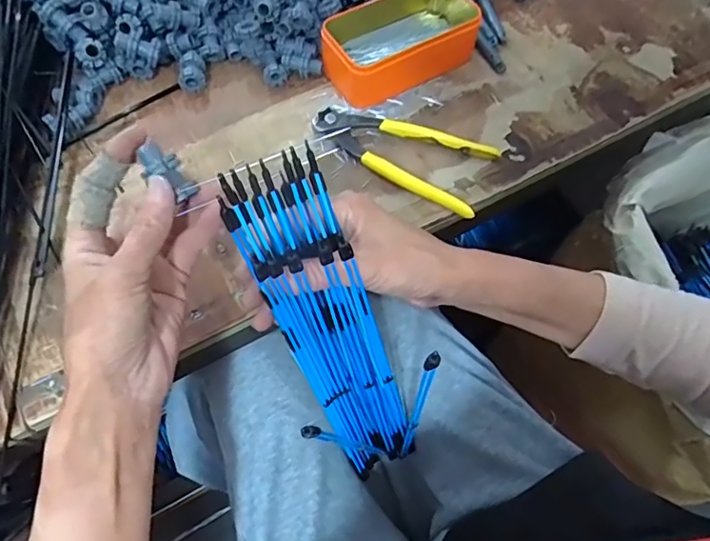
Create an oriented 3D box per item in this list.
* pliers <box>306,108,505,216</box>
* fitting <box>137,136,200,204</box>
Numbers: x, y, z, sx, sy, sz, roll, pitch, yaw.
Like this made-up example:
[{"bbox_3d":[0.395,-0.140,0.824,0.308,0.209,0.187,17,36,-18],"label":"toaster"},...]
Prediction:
[{"bbox_3d":[0.040,-0.104,0.473,0.163,0.015,0.073,22,65,8],"label":"pliers"},{"bbox_3d":[-0.109,-0.056,0.309,0.036,0.010,0.022,48,69,-7],"label":"fitting"}]

